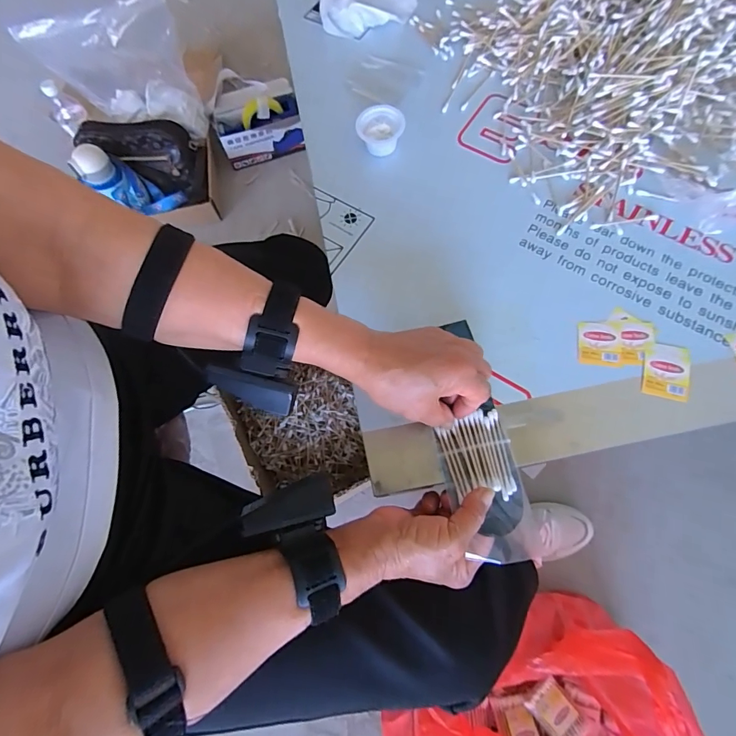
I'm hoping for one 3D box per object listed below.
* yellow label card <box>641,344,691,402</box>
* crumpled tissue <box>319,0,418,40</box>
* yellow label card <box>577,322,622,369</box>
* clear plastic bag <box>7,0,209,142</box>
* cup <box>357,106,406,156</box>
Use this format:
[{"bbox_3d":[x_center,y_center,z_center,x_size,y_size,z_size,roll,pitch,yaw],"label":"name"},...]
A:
[{"bbox_3d":[0.278,0.002,0.381,0.040,0.004,0.052,12,73,7],"label":"yellow label card"},{"bbox_3d":[-0.001,-0.505,0.550,0.123,0.032,0.125,0,71,3],"label":"crumpled tissue"},{"bbox_3d":[0.223,-0.023,0.394,0.039,0.004,0.045,7,72,6],"label":"yellow label card"},{"bbox_3d":[-0.524,-0.627,0.891,0.307,0.268,0.093,-15,71,-2],"label":"clear plastic bag"},{"bbox_3d":[0.014,-0.271,0.471,0.053,0.029,0.047,5,72,5],"label":"cup"}]

